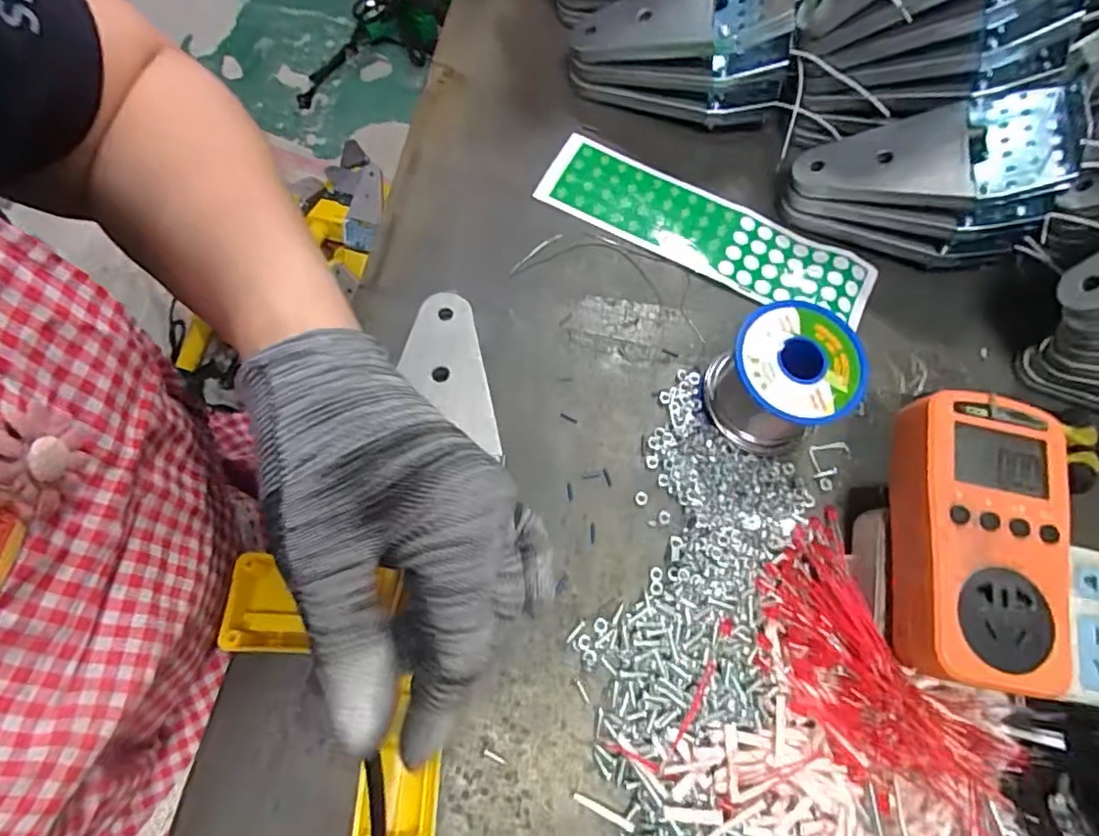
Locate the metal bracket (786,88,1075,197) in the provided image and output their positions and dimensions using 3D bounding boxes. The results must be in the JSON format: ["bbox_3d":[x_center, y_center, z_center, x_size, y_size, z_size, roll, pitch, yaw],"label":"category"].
[{"bbox_3d":[0.220,-0.156,0.354,0.136,0.017,0.068,0,67,24],"label":"metal bracket"}]

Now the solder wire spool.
[{"bbox_3d":[0.125,-0.021,0.321,0.066,0.060,0.064,1,71,-4],"label":"solder wire spool"}]

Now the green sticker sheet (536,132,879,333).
[{"bbox_3d":[0.101,-0.121,0.389,0.217,0.006,0.059,27,69,6],"label":"green sticker sheet"}]

